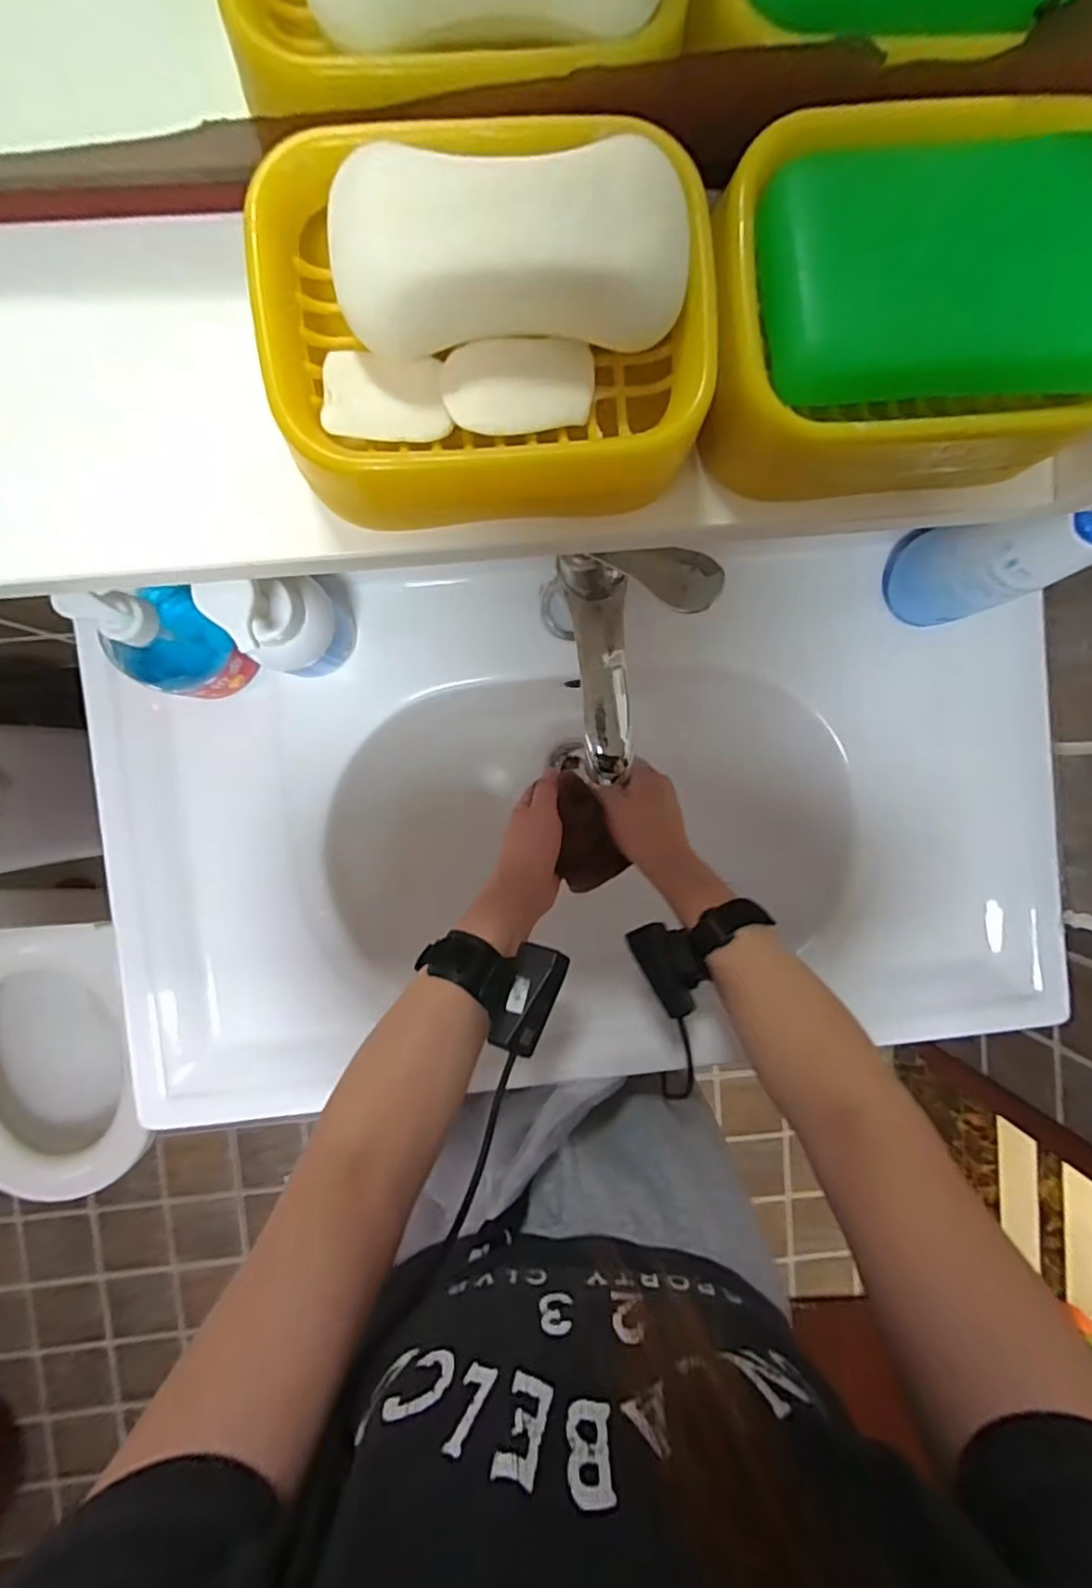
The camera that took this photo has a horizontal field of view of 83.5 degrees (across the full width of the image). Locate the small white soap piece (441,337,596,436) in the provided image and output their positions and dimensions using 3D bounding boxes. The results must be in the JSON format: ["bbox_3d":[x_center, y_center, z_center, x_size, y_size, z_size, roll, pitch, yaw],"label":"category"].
[{"bbox_3d":[-0.007,-0.115,0.172,0.042,0.006,0.023,-9,93,-3],"label":"small white soap piece"}]

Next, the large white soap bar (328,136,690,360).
[{"bbox_3d":[-0.008,-0.137,0.154,0.088,0.021,0.042,-3,92,-4],"label":"large white soap bar"}]

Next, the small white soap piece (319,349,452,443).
[{"bbox_3d":[-0.044,-0.109,0.168,0.033,0.007,0.023,-2,92,-4],"label":"small white soap piece"}]

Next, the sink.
[{"bbox_3d":[0.041,0.028,0.601,0.802,0.172,0.434,-5,93,-3],"label":"sink"}]

